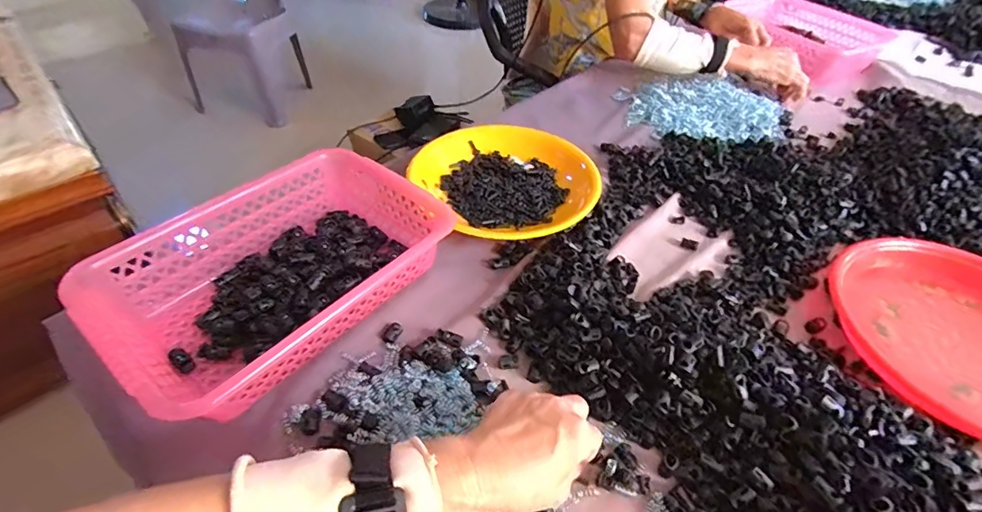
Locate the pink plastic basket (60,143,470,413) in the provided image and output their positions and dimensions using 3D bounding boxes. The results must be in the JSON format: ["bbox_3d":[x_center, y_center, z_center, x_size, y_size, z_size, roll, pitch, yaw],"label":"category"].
[{"bbox_3d":[-0.202,0.015,0.469,0.212,0.079,0.306,30,51,27],"label":"pink plastic basket"}]

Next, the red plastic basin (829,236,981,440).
[{"bbox_3d":[0.482,0.078,0.465,0.244,0.039,0.244,0,44,0],"label":"red plastic basin"}]

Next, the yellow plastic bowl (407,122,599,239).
[{"bbox_3d":[0.019,-0.098,0.614,0.200,0.048,0.229,-25,50,-24],"label":"yellow plastic bowl"}]

